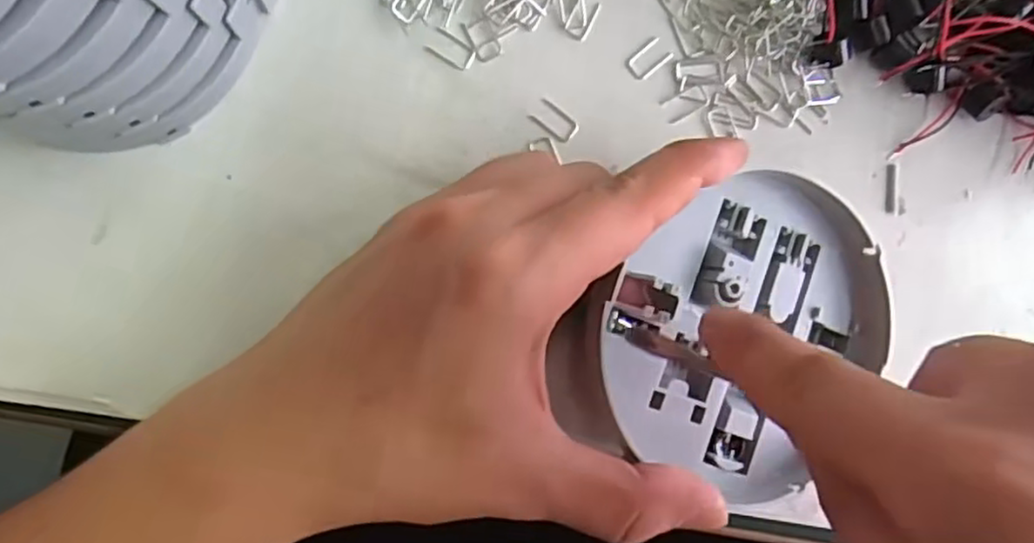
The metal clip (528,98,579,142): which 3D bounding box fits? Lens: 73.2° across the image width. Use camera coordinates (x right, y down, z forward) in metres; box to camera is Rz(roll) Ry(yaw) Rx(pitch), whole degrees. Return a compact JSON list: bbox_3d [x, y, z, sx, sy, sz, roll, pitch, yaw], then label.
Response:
[{"bbox_3d":[0.013,-0.052,0.240,0.016,0.004,0.009,36,84,-4],"label":"metal clip"}]

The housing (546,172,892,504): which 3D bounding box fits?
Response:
[{"bbox_3d":[0.071,0.019,0.223,0.095,0.026,0.105,33,81,-2],"label":"housing"}]

